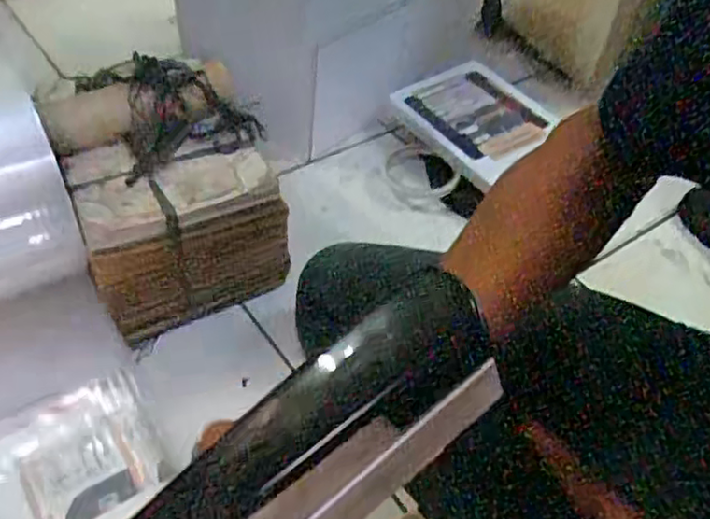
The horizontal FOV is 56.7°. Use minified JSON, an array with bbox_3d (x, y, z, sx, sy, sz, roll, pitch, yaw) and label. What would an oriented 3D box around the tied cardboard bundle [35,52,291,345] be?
[{"bbox_3d":[-0.162,-0.054,0.584,0.161,0.179,0.184,-19,50,-21],"label":"tied cardboard bundle"}]

